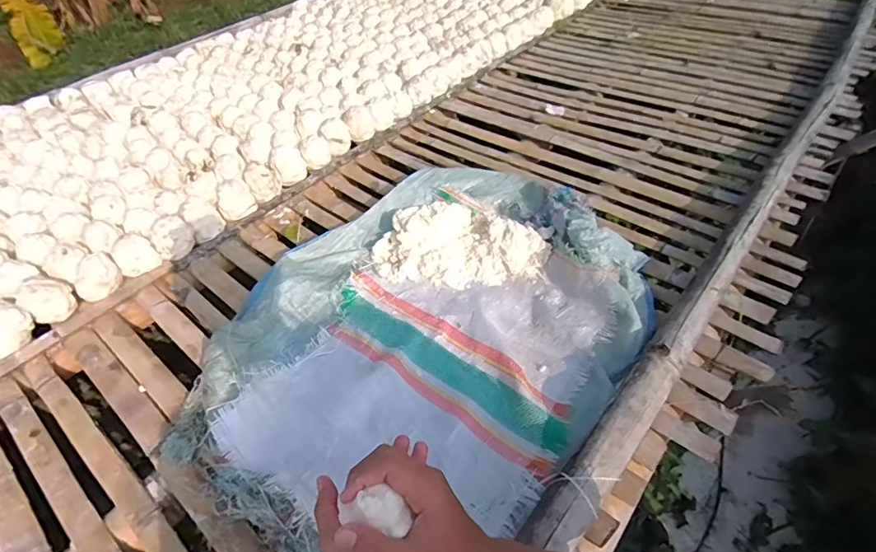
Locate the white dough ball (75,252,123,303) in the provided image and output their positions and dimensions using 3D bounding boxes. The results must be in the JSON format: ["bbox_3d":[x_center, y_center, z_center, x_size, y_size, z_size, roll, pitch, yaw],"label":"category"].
[{"bbox_3d":[-0.711,0.005,1.008,0.064,0.080,0.087,11,48,17],"label":"white dough ball"}]

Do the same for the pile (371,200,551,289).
[{"bbox_3d":[0.043,-0.076,1.017,0.362,0.078,0.194,-1,46,5],"label":"pile"}]

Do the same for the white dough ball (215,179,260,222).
[{"bbox_3d":[-0.491,-0.182,1.172,0.087,0.083,0.067,-32,51,-23],"label":"white dough ball"}]

